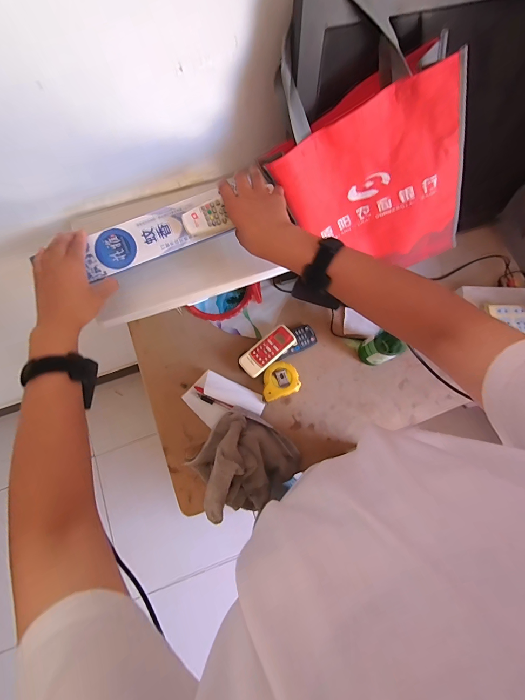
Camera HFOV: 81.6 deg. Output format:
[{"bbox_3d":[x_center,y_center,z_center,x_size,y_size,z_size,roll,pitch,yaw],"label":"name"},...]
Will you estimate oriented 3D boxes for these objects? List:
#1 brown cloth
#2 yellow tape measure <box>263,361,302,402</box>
[{"bbox_3d":[-0.041,0.231,0.600,0.184,0.106,0.201,41,80,8],"label":"brown cloth"},{"bbox_3d":[0.038,0.068,0.680,0.083,0.040,0.074,-17,78,-4],"label":"yellow tape measure"}]

